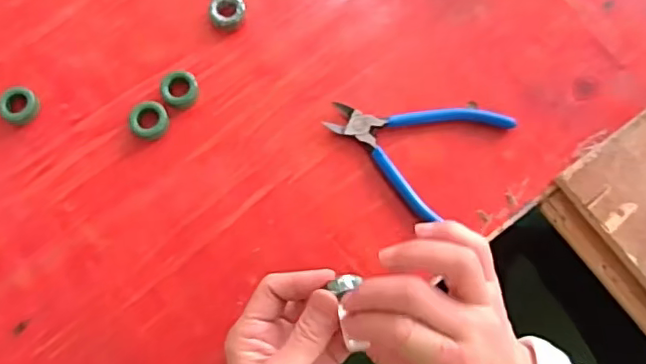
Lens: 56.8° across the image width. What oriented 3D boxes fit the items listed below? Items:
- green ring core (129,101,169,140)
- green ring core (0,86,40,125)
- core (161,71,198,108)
[{"bbox_3d":[-0.145,-0.050,0.498,0.031,0.010,0.033,0,75,2],"label":"green ring core"},{"bbox_3d":[-0.258,-0.065,0.505,0.030,0.012,0.033,0,75,2],"label":"green ring core"},{"bbox_3d":[-0.120,-0.077,0.502,0.031,0.014,0.029,0,75,2],"label":"core"}]

